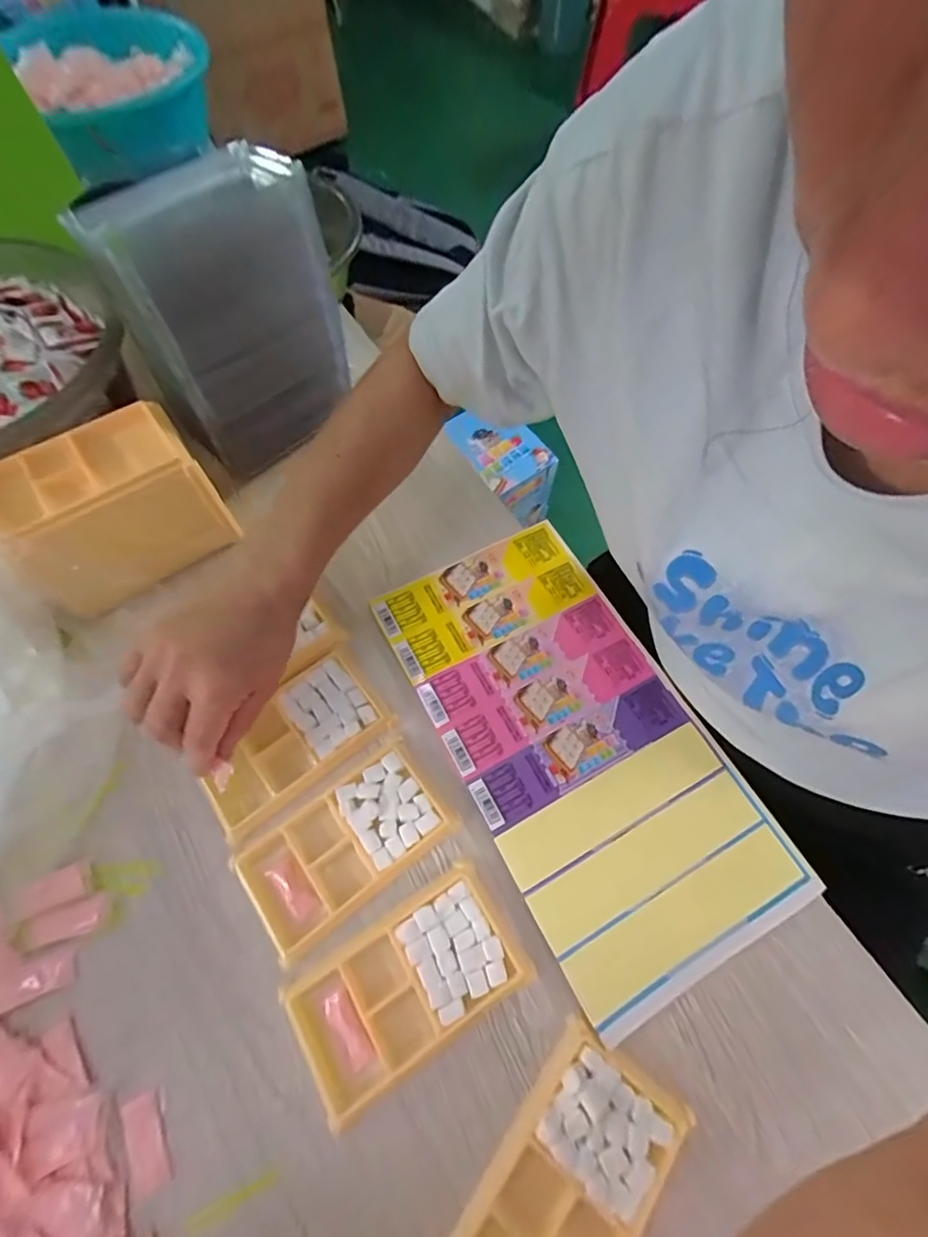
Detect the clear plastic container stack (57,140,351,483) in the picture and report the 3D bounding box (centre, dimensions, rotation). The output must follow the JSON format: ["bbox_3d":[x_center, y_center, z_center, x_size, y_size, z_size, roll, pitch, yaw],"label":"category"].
[{"bbox_3d":[-0.179,-0.229,0.414,0.086,0.178,0.150,37,71,17],"label":"clear plastic container stack"}]

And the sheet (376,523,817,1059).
[{"bbox_3d":[0.077,0.080,0.383,0.169,0.006,0.322,-26,67,-14],"label":"sheet"}]

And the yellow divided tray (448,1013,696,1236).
[{"bbox_3d":[0.056,0.302,0.277,0.075,0.011,0.132,34,70,16],"label":"yellow divided tray"}]

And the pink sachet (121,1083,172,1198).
[{"bbox_3d":[-0.174,0.286,0.288,0.020,0.004,0.042,-25,67,-10],"label":"pink sachet"}]

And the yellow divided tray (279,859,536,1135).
[{"bbox_3d":[-0.034,0.219,0.317,0.135,0.010,0.076,-30,68,-12],"label":"yellow divided tray"}]

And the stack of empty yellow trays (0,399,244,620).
[{"bbox_3d":[-0.264,-0.083,0.401,0.140,0.090,0.084,-34,69,-14],"label":"stack of empty yellow trays"}]

